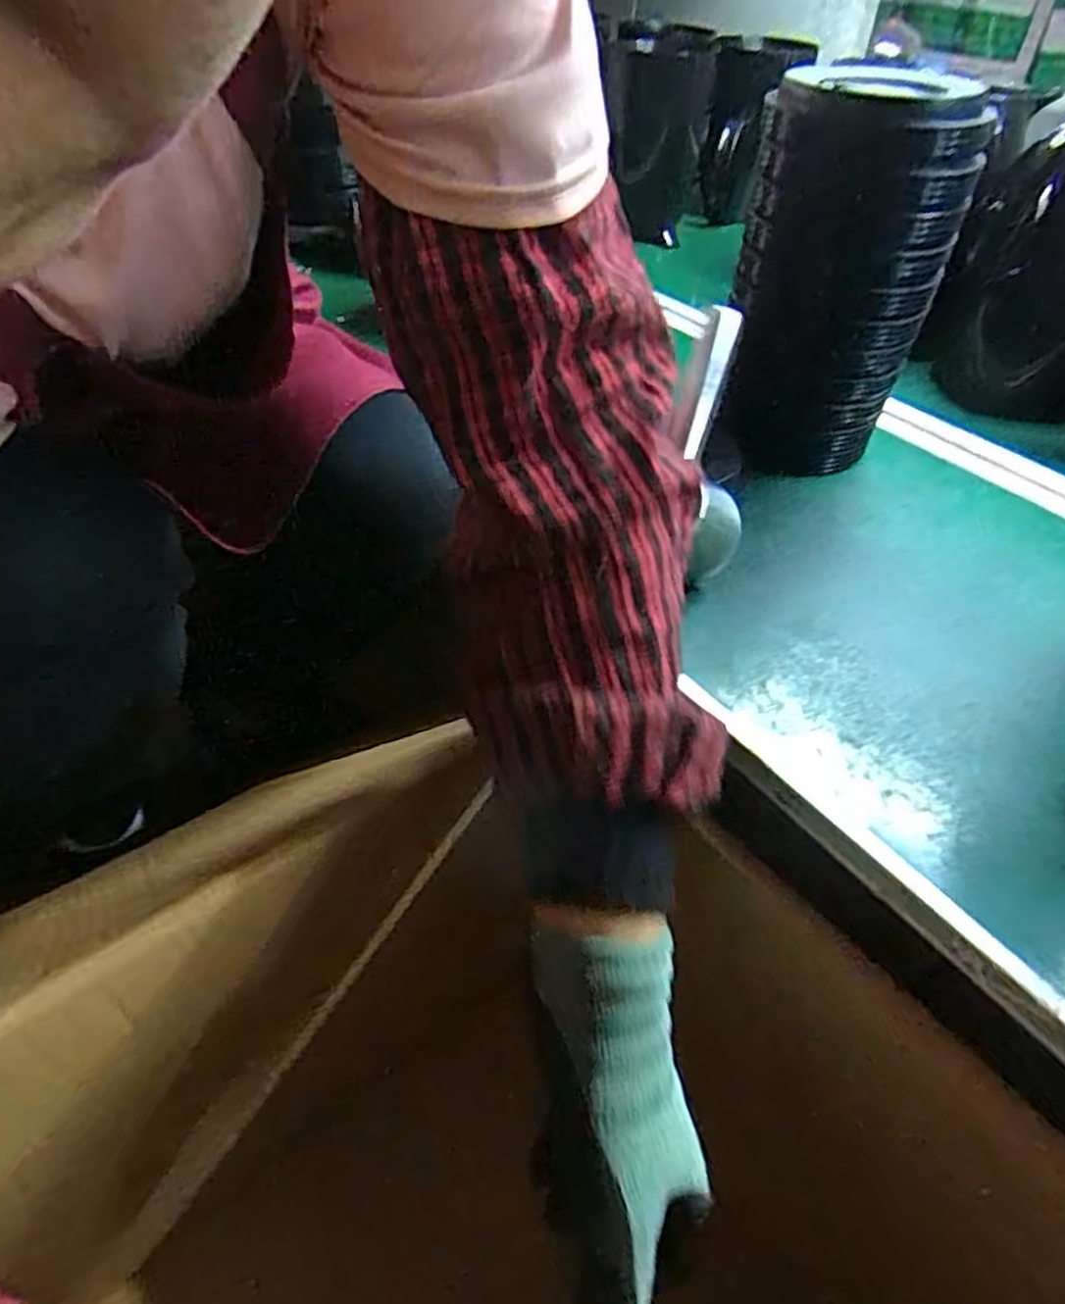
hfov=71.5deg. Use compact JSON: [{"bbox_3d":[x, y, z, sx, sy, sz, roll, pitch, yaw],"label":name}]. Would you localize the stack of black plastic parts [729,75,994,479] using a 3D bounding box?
[{"bbox_3d":[0.191,-0.236,0.478,0.092,0.217,0.091,-16,47,-20],"label":"stack of black plastic parts"}]

